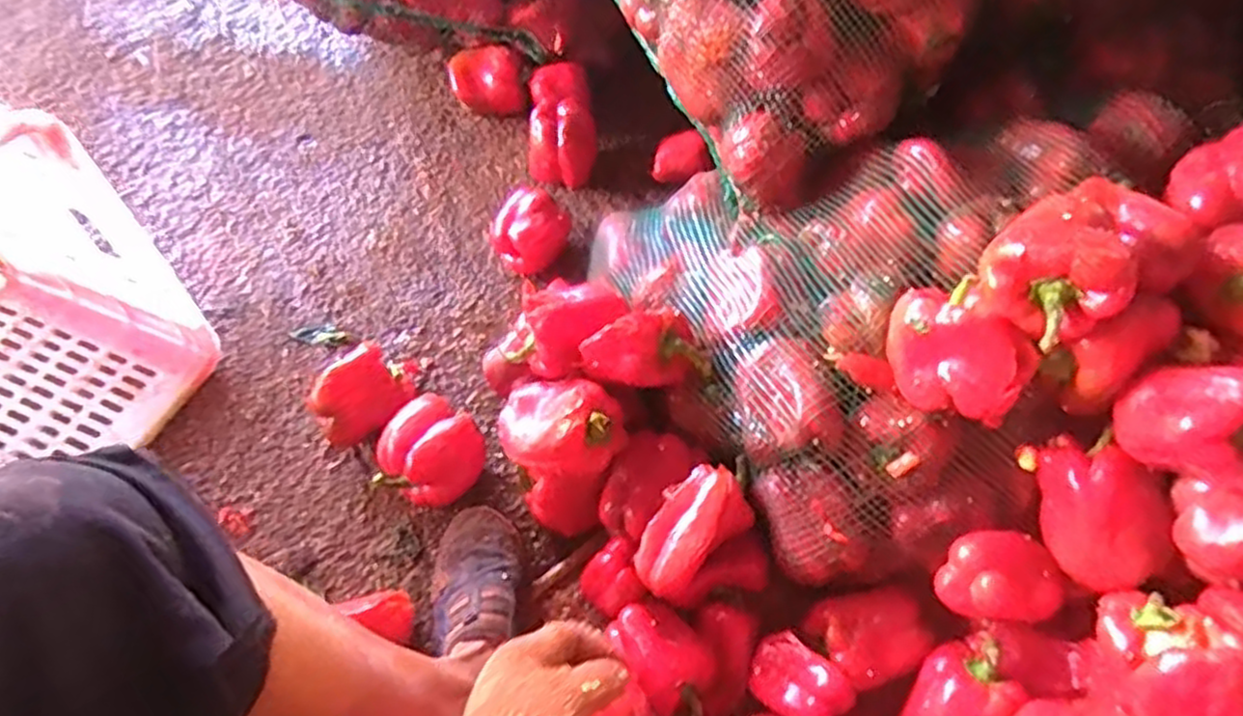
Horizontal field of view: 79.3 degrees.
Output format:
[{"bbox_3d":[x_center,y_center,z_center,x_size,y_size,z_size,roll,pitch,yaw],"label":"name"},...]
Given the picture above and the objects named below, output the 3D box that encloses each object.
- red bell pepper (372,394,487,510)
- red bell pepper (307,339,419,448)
[{"bbox_3d":[-0.185,0.102,0.756,0.092,0.091,0.094,28,64,13],"label":"red bell pepper"},{"bbox_3d":[-0.267,0.038,0.795,0.113,0.075,0.082,-28,65,-16],"label":"red bell pepper"}]

